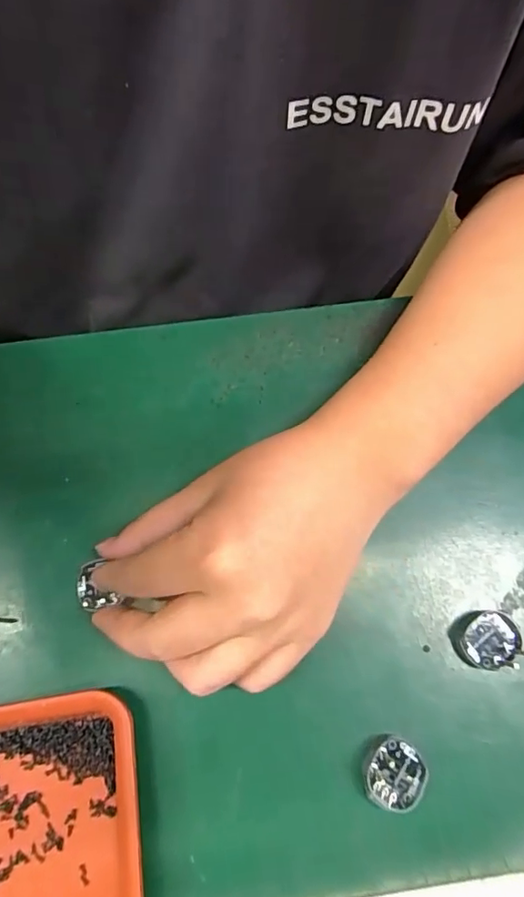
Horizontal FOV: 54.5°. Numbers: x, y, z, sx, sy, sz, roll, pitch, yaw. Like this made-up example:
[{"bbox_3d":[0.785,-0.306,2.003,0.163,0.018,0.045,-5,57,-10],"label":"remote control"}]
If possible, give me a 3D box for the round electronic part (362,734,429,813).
[{"bbox_3d":[0.059,0.147,0.230,0.025,0.010,0.028,38,76,11],"label":"round electronic part"}]

